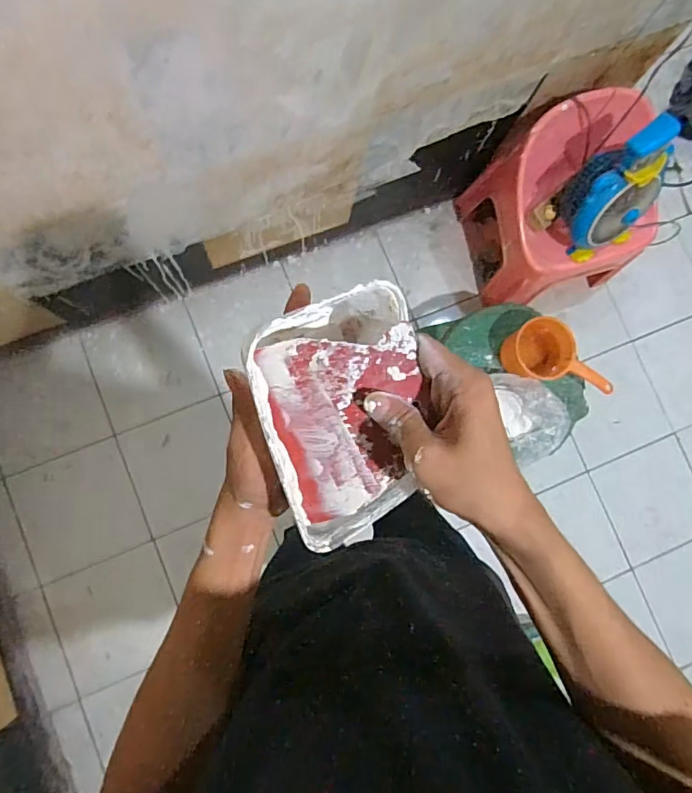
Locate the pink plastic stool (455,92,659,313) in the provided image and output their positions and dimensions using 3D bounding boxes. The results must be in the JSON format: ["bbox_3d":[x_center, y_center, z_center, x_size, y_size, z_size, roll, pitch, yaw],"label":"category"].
[{"bbox_3d":[0.565,-0.468,1.294,0.393,0.388,0.367,-9,84,-6],"label":"pink plastic stool"}]

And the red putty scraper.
[{"bbox_3d":[0.005,0.019,0.335,0.097,0.004,0.121,-12,104,6],"label":"red putty scraper"}]

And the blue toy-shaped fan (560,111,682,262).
[{"bbox_3d":[0.603,-0.453,1.138,0.179,0.284,0.183,-33,87,-8],"label":"blue toy-shaped fan"}]

